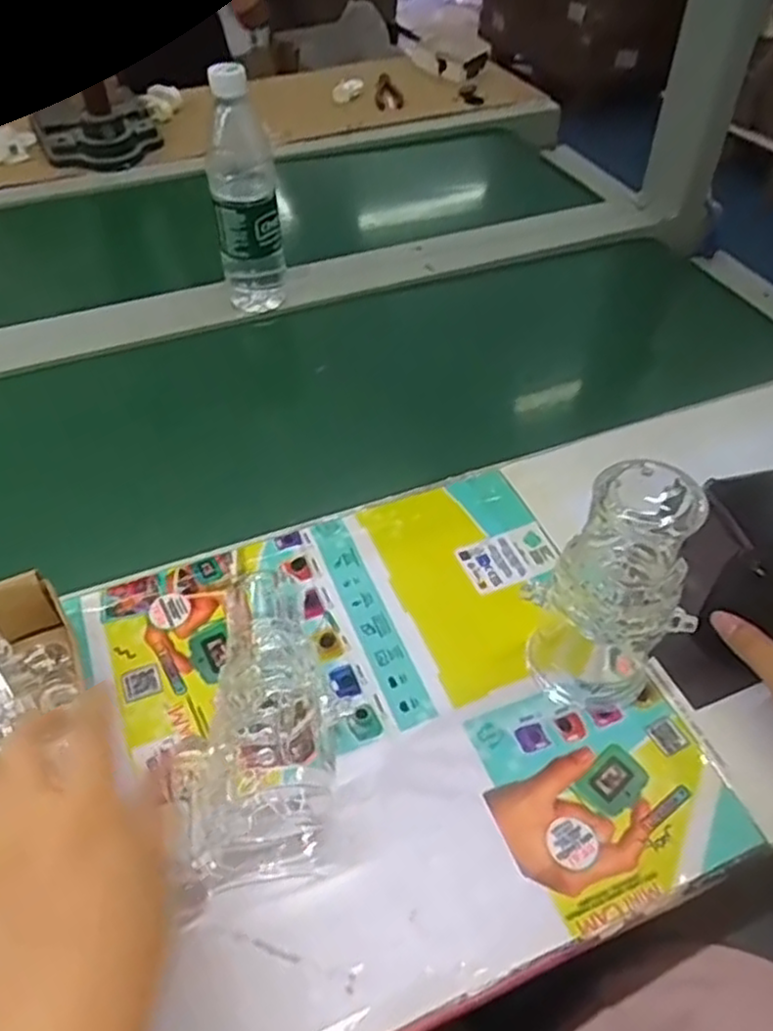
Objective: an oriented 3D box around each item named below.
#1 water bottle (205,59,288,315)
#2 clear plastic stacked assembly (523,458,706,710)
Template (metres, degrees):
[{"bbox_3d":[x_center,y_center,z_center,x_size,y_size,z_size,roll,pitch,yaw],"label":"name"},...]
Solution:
[{"bbox_3d":[-0.134,-0.294,0.694,0.063,0.227,0.055,-8,50,-8],"label":"water bottle"},{"bbox_3d":[0.135,0.043,0.427,0.076,0.175,0.074,0,49,0],"label":"clear plastic stacked assembly"}]

